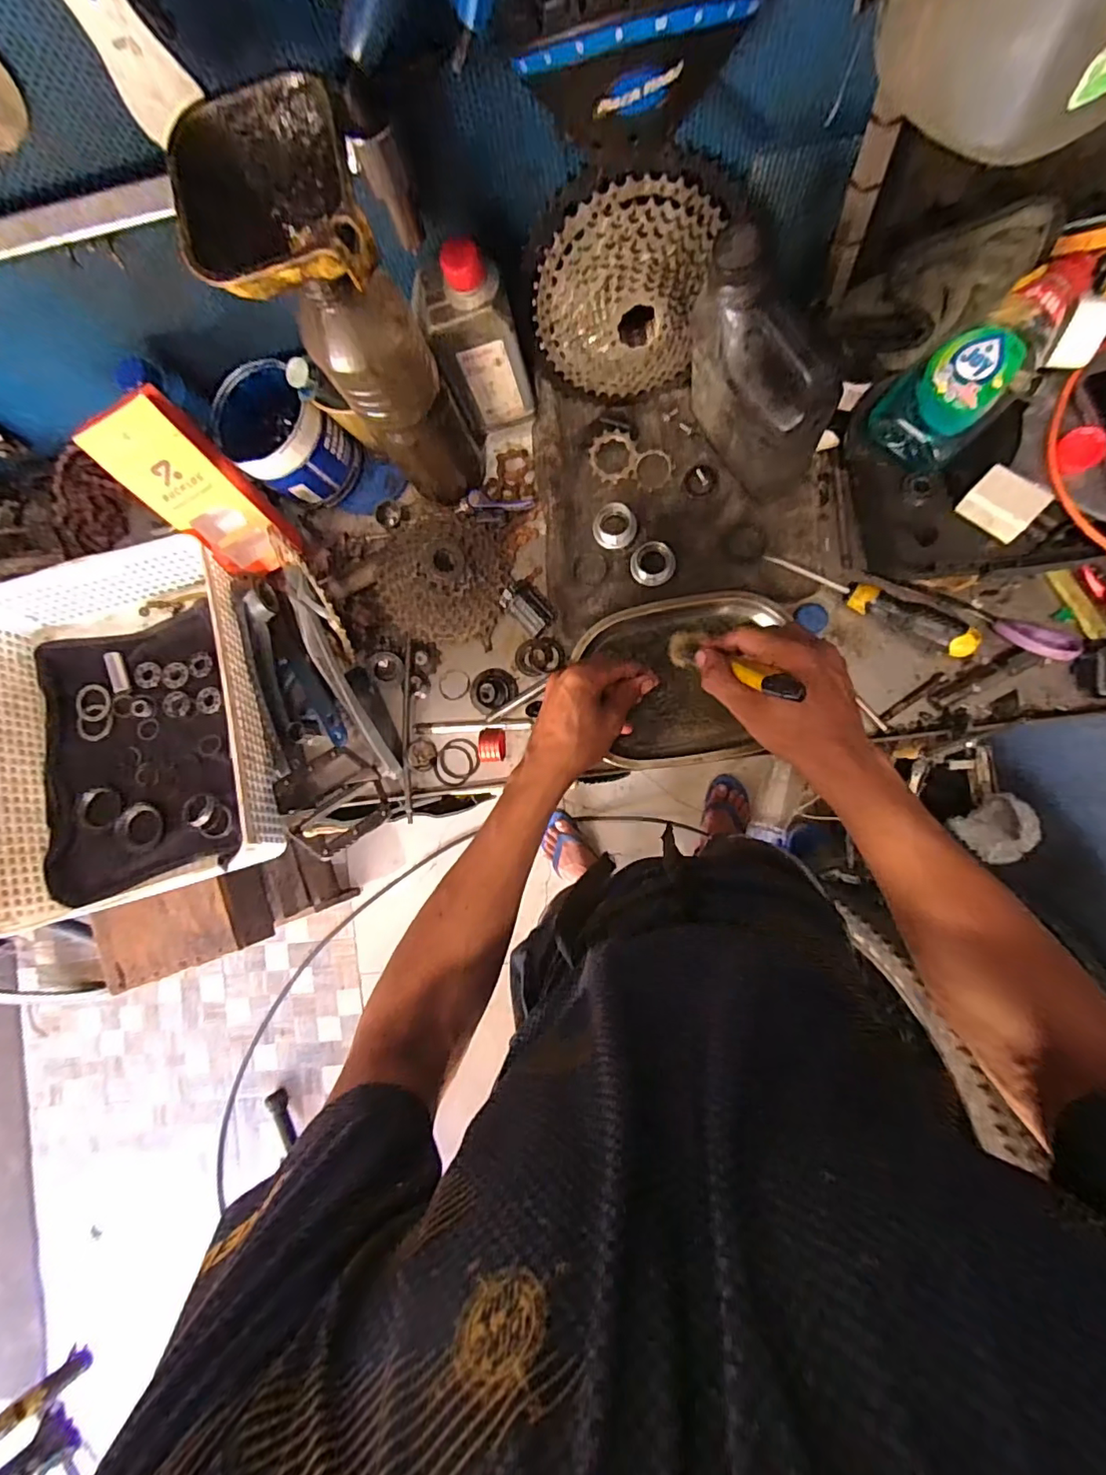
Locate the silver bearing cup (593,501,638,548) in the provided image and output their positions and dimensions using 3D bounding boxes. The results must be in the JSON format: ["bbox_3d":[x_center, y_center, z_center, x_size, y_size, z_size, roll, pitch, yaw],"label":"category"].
[{"bbox_3d":[0.061,-0.211,0.554,0.042,0.018,0.040,0,88,8],"label":"silver bearing cup"}]

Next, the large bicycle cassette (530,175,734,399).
[{"bbox_3d":[0.062,-0.361,0.473,0.148,0.159,0.043,-6,68,8],"label":"large bicycle cassette"}]

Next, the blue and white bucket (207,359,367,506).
[{"bbox_3d":[-0.264,-0.295,0.557,0.106,0.087,0.096,36,94,8],"label":"blue and white bucket"}]

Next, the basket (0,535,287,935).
[{"bbox_3d":[-0.418,-0.015,0.555,0.251,0.112,0.333,-15,86,7],"label":"basket"}]

